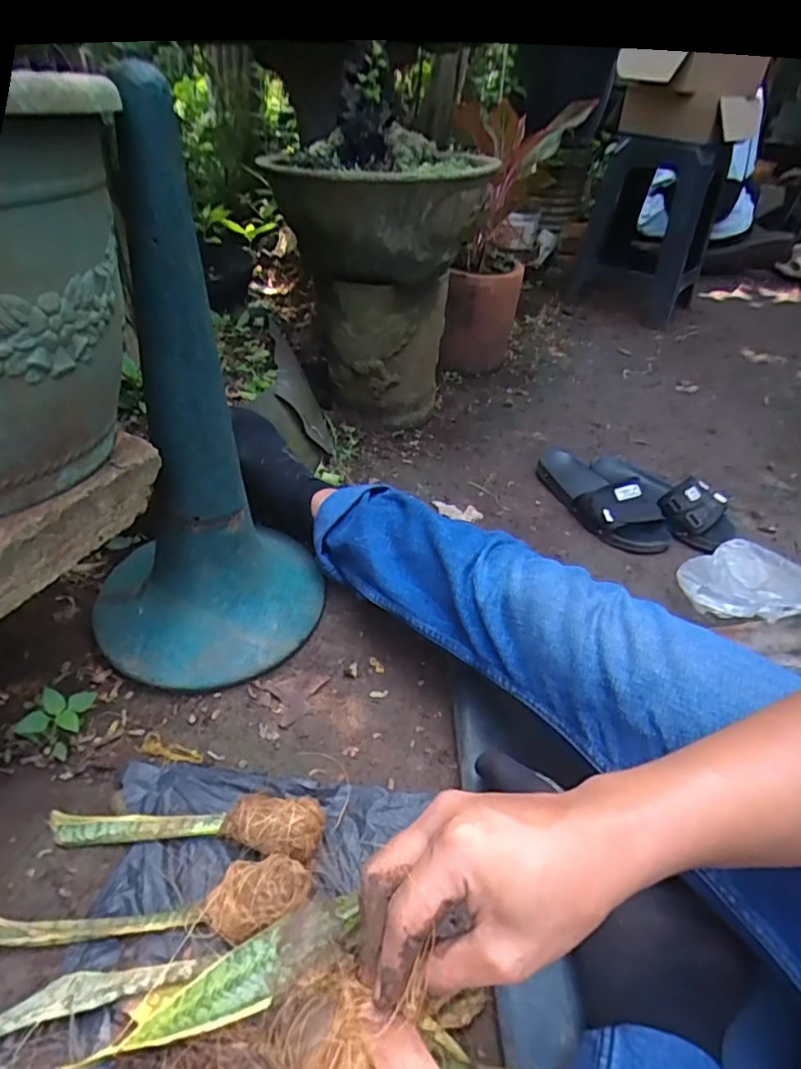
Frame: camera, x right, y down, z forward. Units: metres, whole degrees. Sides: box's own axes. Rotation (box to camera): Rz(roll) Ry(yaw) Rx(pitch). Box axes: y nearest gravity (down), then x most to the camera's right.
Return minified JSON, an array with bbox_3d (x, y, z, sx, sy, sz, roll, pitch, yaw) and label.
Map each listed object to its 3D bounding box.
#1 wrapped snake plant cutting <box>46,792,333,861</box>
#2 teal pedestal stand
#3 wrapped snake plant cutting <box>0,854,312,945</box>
[{"bbox_3d":[-0.190,0.252,0.519,0.240,0.040,0.057,6,38,2],"label":"wrapped snake plant cutting"},{"bbox_3d":[-0.216,-0.091,0.585,0.256,0.504,0.222,-12,41,-20],"label":"teal pedestal stand"},{"bbox_3d":[-0.239,0.291,0.464,0.325,0.040,0.059,2,38,-3],"label":"wrapped snake plant cutting"}]

